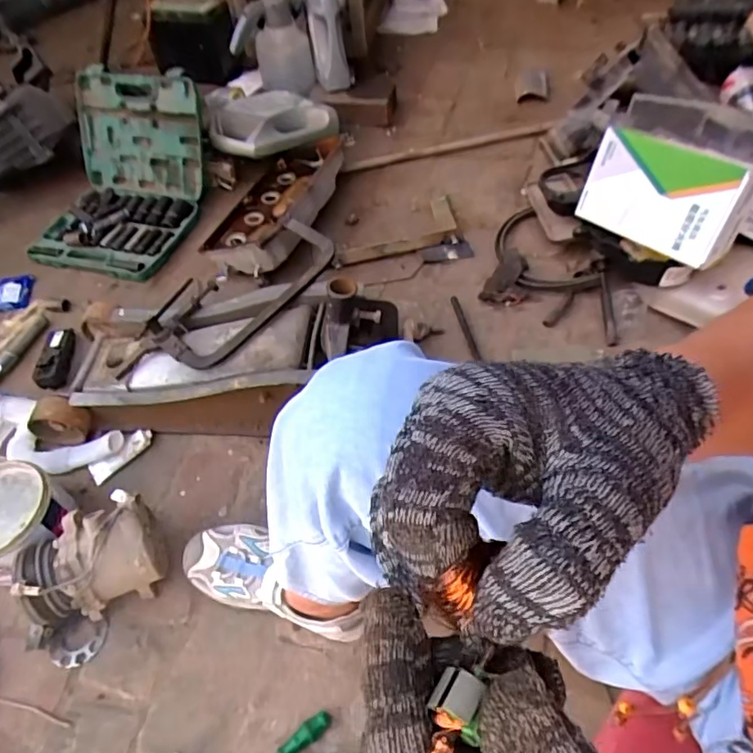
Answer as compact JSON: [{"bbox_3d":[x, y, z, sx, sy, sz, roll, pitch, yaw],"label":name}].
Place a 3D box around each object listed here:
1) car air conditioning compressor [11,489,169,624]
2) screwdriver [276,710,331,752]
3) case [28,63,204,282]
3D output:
[{"bbox_3d":[-0.378,0.247,0.760,0.172,0.137,0.113,-24,55,-13],"label":"car air conditioning compressor"},{"bbox_3d":[-0.116,0.449,0.665,0.147,0.018,0.020,-34,57,-19],"label":"screwdriver"},{"bbox_3d":[-0.591,-0.465,1.282,0.339,0.217,0.442,8,54,11],"label":"case"}]

